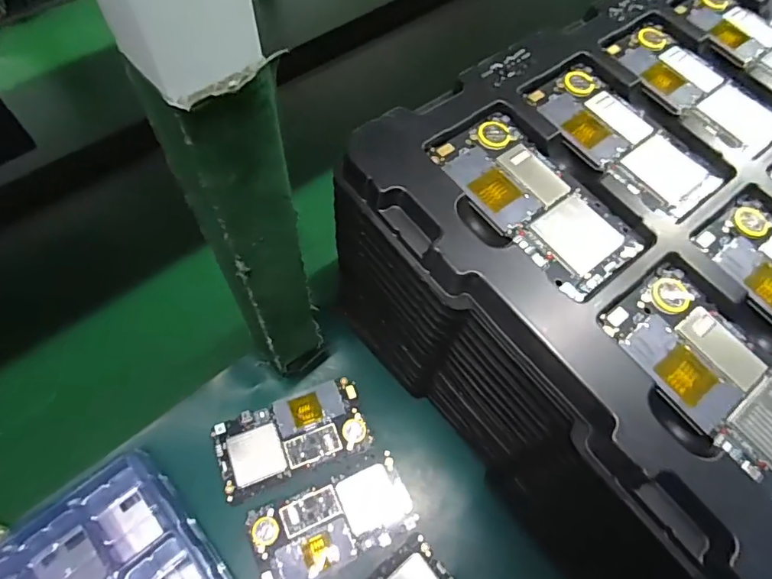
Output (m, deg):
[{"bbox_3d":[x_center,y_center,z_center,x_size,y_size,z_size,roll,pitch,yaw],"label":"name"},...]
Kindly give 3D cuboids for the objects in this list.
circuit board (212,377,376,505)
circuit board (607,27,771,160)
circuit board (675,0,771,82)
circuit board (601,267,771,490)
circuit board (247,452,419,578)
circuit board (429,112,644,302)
[{"bbox_3d":[-0.078,0.122,0.415,0.121,0.009,0.061,-20,63,-12],"label":"circuit board"},{"bbox_3d":[0.214,-0.140,0.344,0.061,0.010,0.122,-38,68,-20],"label":"circuit board"},{"bbox_3d":[0.276,-0.183,0.368,0.059,0.008,0.124,-34,67,-18],"label":"circuit board"},{"bbox_3d":[0.175,0.048,0.253,0.062,0.005,0.124,-35,72,-20],"label":"circuit board"},{"bbox_3d":[-0.041,0.183,0.388,0.123,0.006,0.059,-20,63,-12],"label":"circuit board"},{"bbox_3d":[0.087,-0.054,0.292,0.066,0.011,0.123,-35,67,-19],"label":"circuit board"}]

